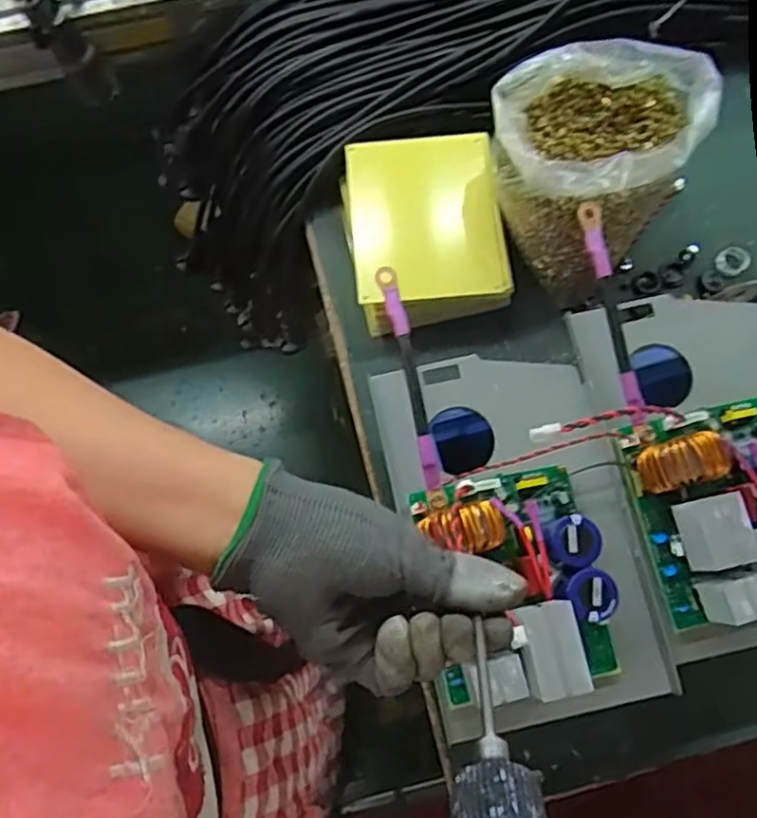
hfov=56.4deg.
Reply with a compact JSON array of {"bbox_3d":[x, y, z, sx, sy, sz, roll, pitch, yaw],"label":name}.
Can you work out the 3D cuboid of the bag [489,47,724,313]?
[{"bbox_3d":[0.171,-0.207,0.601,0.153,0.142,0.167,36,80,7],"label":"bag"}]

